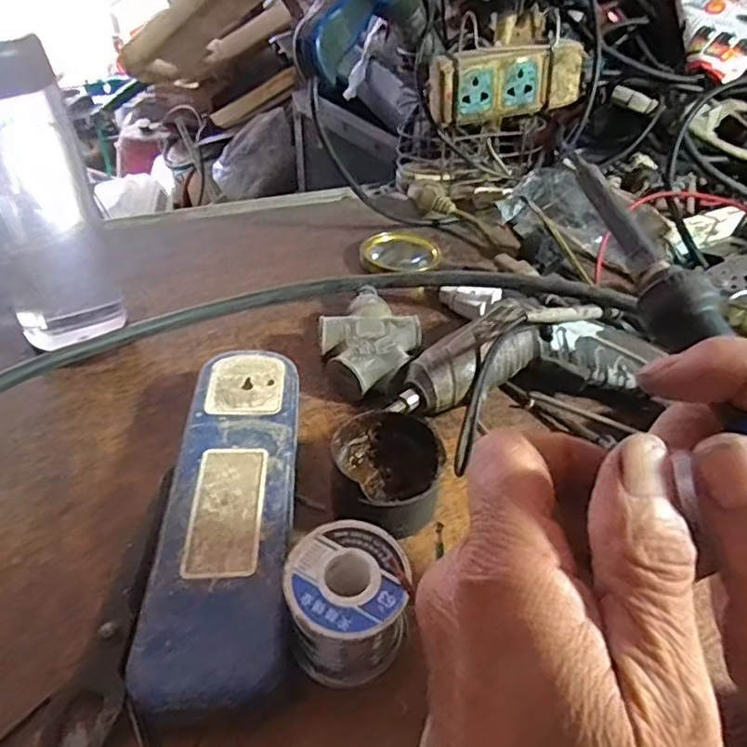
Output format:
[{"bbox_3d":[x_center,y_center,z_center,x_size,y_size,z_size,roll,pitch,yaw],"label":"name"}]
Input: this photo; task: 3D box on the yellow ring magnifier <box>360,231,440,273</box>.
[{"bbox_3d":[0.022,-0.103,0.508,0.065,0.014,0.062,-10,43,-10],"label":"yellow ring magnifier"}]

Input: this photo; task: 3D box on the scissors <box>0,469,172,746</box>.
[{"bbox_3d":[-0.127,0.133,0.241,0.087,0.016,0.191,-6,43,-6],"label":"scissors"}]

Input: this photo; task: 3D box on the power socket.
[{"bbox_3d":[0.119,-0.258,0.522,0.136,0.056,0.029,-9,43,-10],"label":"power socket"}]

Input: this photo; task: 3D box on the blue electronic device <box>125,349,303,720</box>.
[{"bbox_3d":[-0.070,0.068,0.302,0.062,0.033,0.198,-3,43,-3],"label":"blue electronic device"}]

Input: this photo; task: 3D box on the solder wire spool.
[{"bbox_3d":[-0.010,0.101,0.257,0.052,0.048,0.054,0,42,0],"label":"solder wire spool"}]

